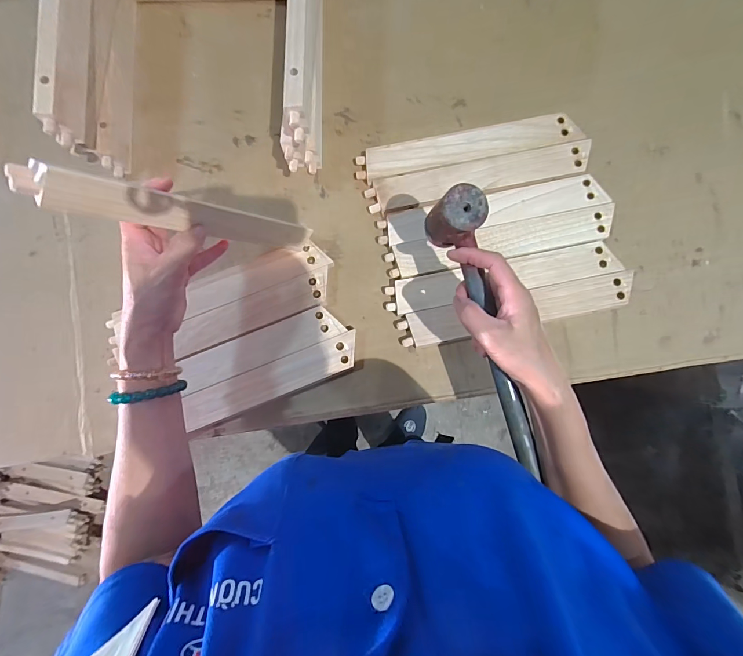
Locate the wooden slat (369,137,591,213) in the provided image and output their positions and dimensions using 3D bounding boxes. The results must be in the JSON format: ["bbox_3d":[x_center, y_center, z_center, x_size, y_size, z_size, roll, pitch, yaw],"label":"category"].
[{"bbox_3d":[0.140,-0.197,0.488,0.288,0.024,0.044,-10,84,1],"label":"wooden slat"}]

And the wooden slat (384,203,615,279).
[{"bbox_3d":[0.164,-0.110,0.478,0.286,0.027,0.047,-11,84,1],"label":"wooden slat"}]

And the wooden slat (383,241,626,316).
[{"bbox_3d":[0.164,-0.062,0.472,0.289,0.026,0.045,-11,84,1],"label":"wooden slat"}]

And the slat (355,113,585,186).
[{"bbox_3d":[0.129,-0.241,0.496,0.290,0.025,0.047,-11,84,1],"label":"slat"}]

